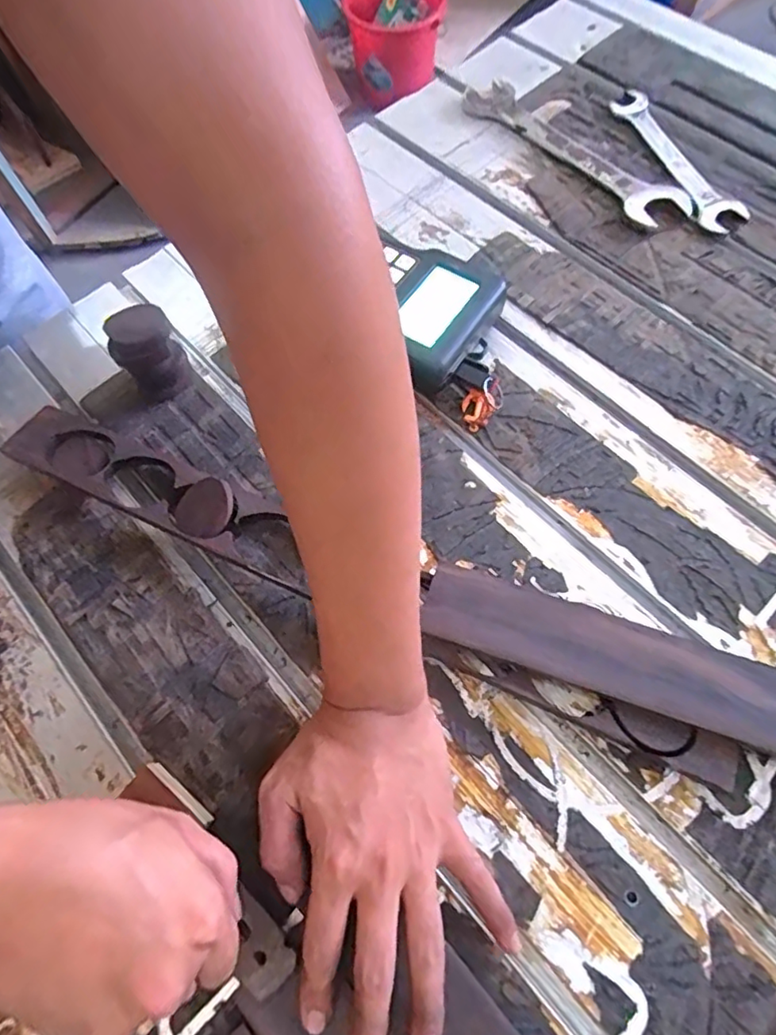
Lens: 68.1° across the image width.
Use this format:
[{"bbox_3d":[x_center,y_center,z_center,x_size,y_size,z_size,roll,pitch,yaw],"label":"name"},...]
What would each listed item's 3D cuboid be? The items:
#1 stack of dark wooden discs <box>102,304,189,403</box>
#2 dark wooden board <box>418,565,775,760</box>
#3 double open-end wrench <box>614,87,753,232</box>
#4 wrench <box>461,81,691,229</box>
[{"bbox_3d":[-0.173,-0.117,0.422,0.044,0.069,0.035,-26,68,-9],"label":"stack of dark wooden discs"},{"bbox_3d":[0.241,0.118,0.327,0.453,0.025,0.050,17,68,10],"label":"dark wooden board"},{"bbox_3d":[0.262,-0.330,0.526,0.035,0.013,0.190,-18,66,-5],"label":"double open-end wrench"},{"bbox_3d":[0.170,-0.347,0.540,0.055,0.010,0.245,-38,70,-13],"label":"wrench"}]

